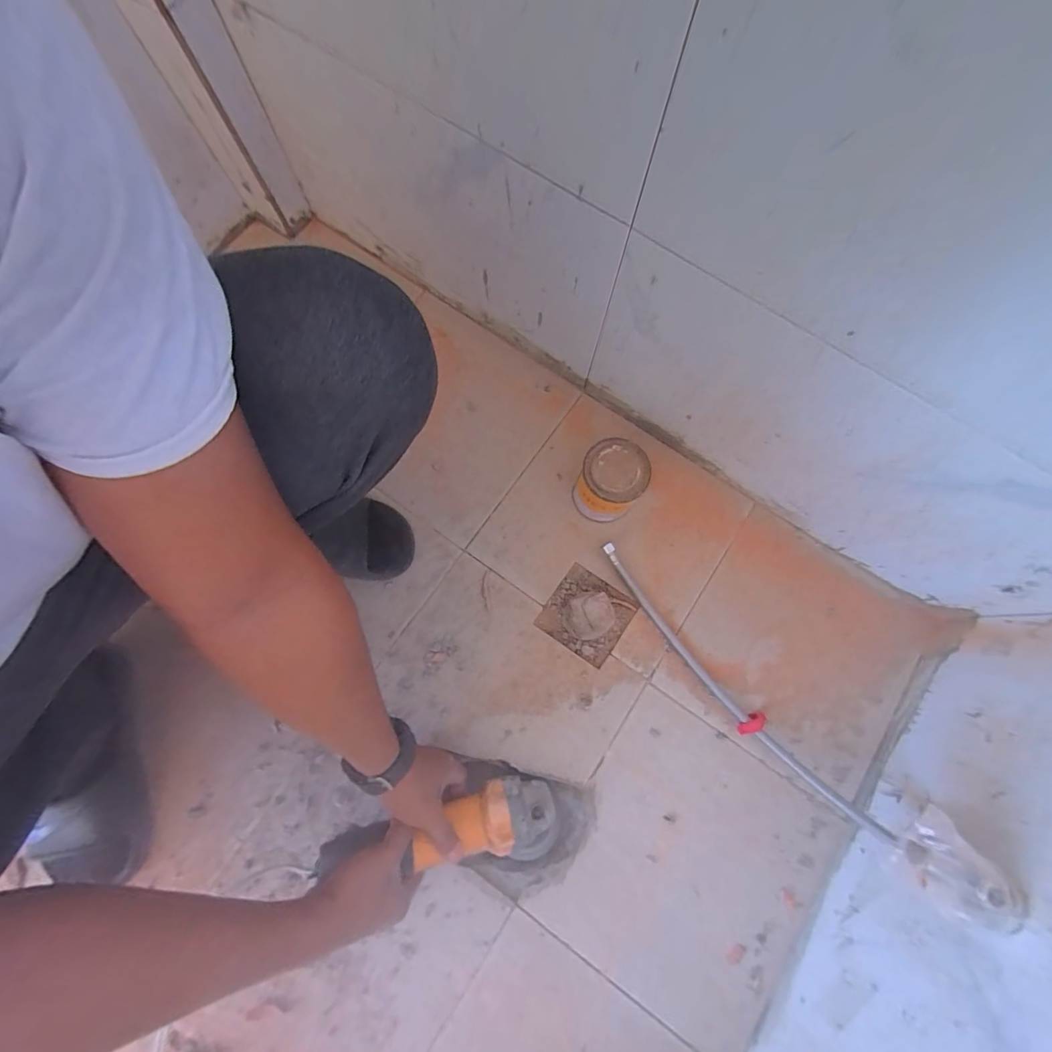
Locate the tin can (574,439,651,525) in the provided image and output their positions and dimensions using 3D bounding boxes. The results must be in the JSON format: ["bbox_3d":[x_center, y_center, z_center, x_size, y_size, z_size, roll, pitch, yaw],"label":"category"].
[{"bbox_3d":[0.108,-0.055,0.590,0.077,0.096,0.080,0,77,-1],"label":"tin can"}]

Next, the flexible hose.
[{"bbox_3d":[0.233,0.176,0.535,0.028,0.100,0.403,-37,80,-9],"label":"flexible hose"}]

